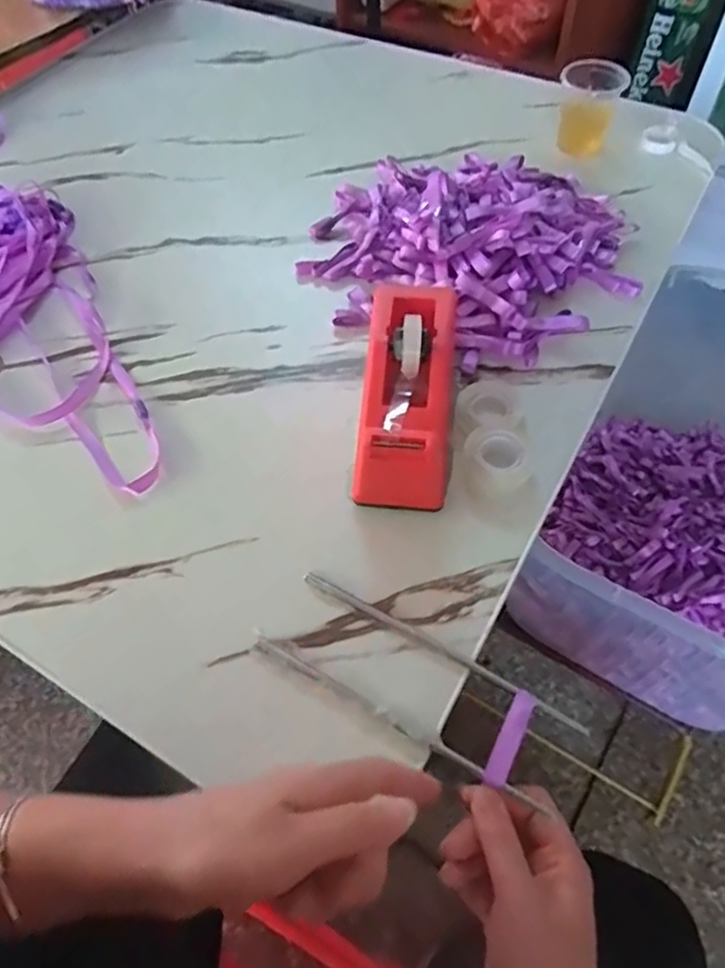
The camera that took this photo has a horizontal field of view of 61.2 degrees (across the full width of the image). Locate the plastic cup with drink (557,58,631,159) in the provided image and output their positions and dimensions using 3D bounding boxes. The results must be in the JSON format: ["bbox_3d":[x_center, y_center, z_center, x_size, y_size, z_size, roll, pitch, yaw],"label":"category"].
[{"bbox_3d":[0.228,-0.380,0.620,0.059,0.071,0.067,12,57,9],"label":"plastic cup with drink"}]

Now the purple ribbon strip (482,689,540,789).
[{"bbox_3d":[0.080,0.136,0.327,0.012,0.005,0.051,26,61,17],"label":"purple ribbon strip"}]

